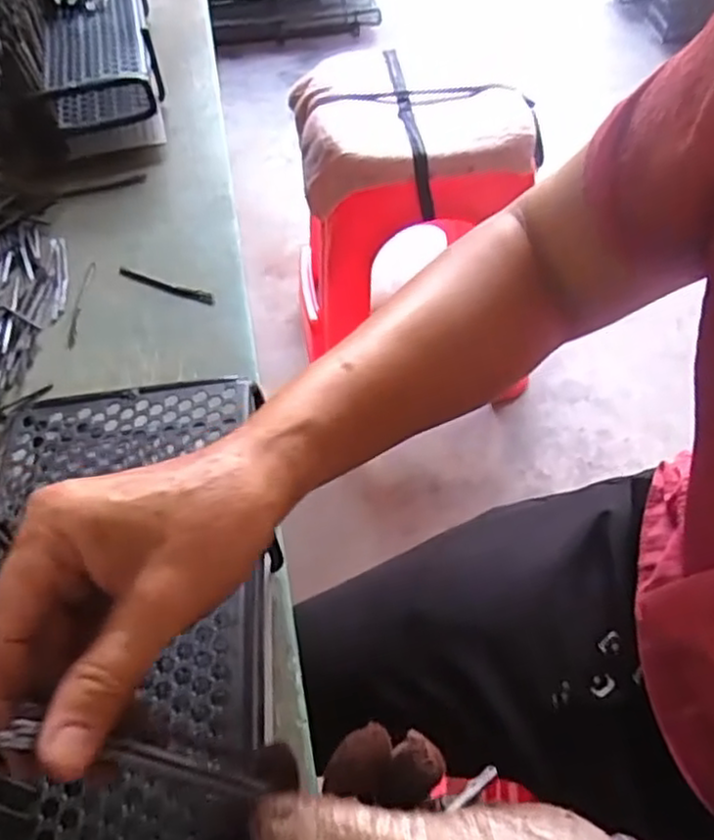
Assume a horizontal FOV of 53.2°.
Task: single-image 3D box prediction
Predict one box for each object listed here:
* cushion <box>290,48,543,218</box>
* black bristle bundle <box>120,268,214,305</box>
[{"bbox_3d":[0.072,-0.437,1.024,0.316,0.099,0.294,-8,54,-6],"label":"cushion"},{"bbox_3d":[-0.161,-0.114,0.599,0.095,0.004,0.012,21,56,14],"label":"black bristle bundle"}]

